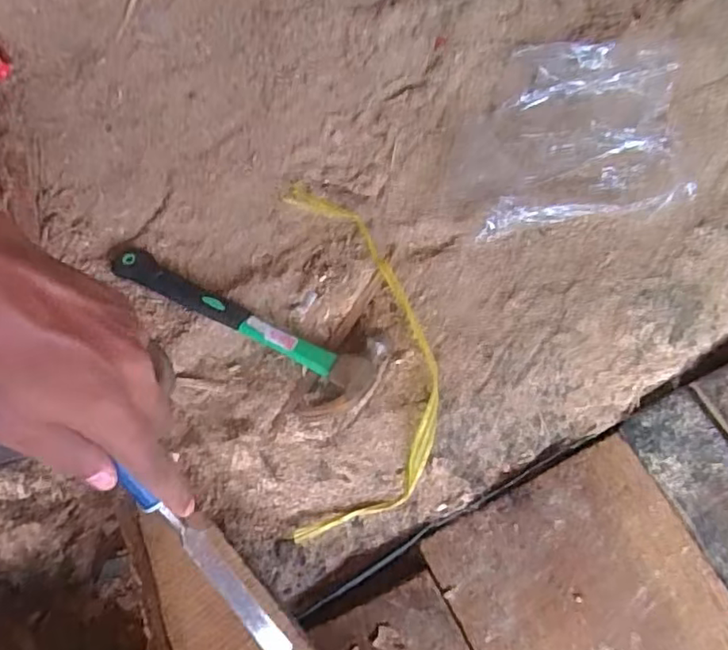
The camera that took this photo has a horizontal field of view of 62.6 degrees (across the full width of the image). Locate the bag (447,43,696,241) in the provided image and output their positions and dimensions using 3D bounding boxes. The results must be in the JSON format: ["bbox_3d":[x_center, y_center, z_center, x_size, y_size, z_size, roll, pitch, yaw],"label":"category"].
[{"bbox_3d":[0.193,-0.194,0.585,0.226,0.031,0.216,-4,68,-1],"label":"bag"}]

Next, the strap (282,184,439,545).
[{"bbox_3d":[-0.004,0.007,0.520,0.122,0.015,0.327,-5,68,-1],"label":"strap"}]

